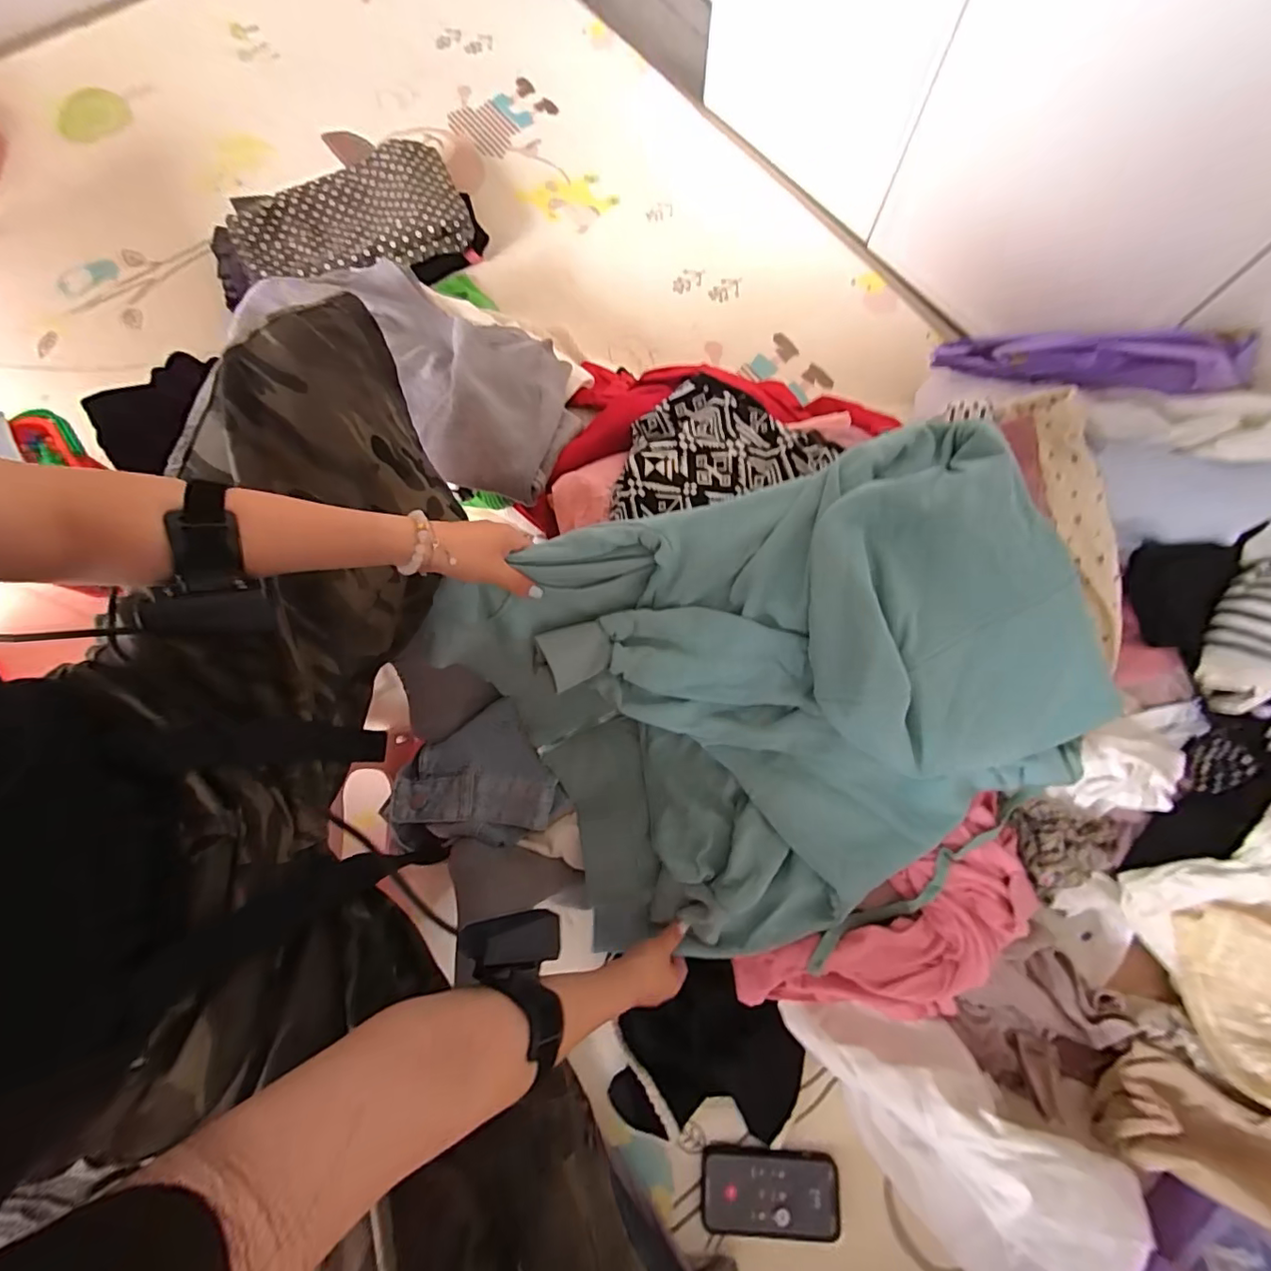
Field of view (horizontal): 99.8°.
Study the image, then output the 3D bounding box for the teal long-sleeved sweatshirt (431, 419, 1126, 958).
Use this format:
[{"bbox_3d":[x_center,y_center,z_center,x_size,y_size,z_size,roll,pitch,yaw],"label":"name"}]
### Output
[{"bbox_3d":[0.148,0.075,0.541,0.522,0.243,0.426,-24,75,-6],"label":"teal long-sleeved sweatshirt"}]

